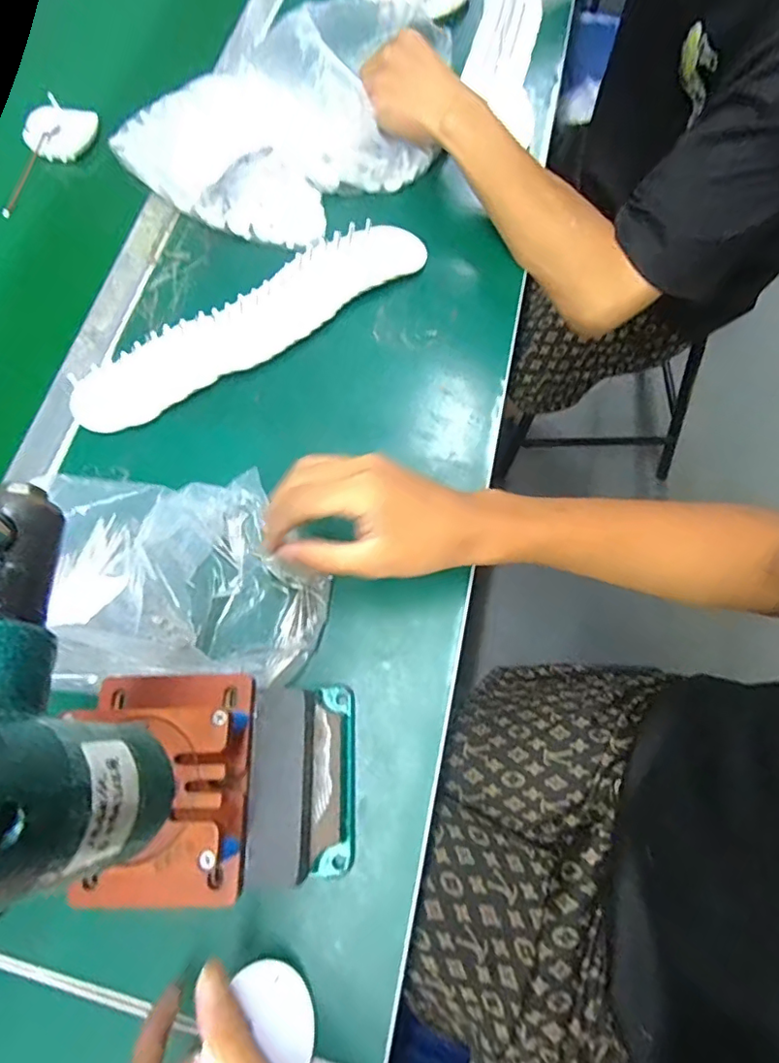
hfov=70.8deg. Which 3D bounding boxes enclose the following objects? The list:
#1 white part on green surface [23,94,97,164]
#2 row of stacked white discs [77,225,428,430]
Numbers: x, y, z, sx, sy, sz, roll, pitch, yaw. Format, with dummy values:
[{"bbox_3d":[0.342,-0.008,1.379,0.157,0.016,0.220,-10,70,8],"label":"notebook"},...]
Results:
[{"bbox_3d":[-0.356,-0.433,0.591,0.071,0.020,0.061,17,70,7],"label":"white part on green surface"},{"bbox_3d":[-0.113,-0.181,0.468,0.325,0.032,0.057,-34,72,-11],"label":"row of stacked white discs"}]

